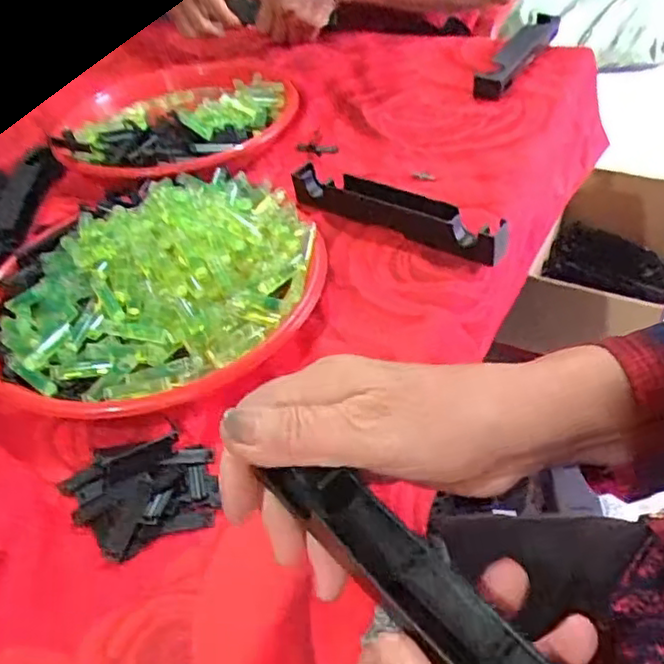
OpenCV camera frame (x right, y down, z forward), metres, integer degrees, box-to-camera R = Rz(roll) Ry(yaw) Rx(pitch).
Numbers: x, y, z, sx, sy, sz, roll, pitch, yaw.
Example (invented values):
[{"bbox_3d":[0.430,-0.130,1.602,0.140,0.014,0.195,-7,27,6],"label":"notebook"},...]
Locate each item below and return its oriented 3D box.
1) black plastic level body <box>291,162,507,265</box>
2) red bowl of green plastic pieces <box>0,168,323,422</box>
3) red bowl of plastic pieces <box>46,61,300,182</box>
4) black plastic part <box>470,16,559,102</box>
[{"bbox_3d":[0.048,-0.096,0.532,0.183,0.033,0.028,19,48,28],"label":"black plastic level body"},{"bbox_3d":[-0.129,-0.037,0.477,0.232,0.059,0.214,-4,41,4],"label":"red bowl of green plastic pieces"},{"bbox_3d":[-0.156,-0.216,0.677,0.233,0.032,0.214,-4,41,4],"label":"red bowl of plastic pieces"},{"bbox_3d":[0.211,-0.315,0.751,0.026,0.024,0.228,20,48,28],"label":"black plastic part"}]

